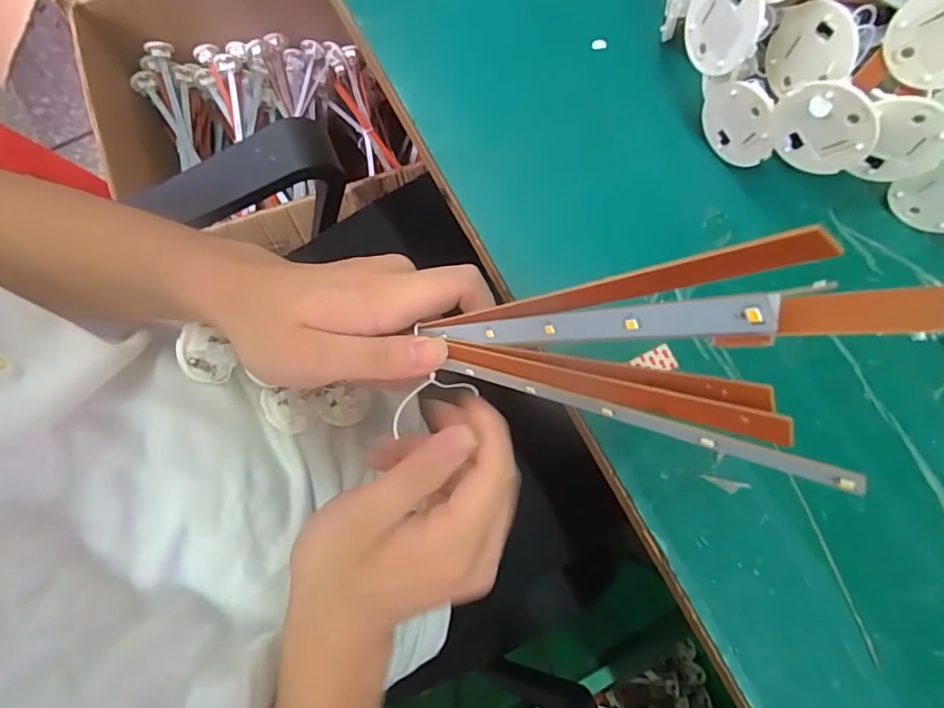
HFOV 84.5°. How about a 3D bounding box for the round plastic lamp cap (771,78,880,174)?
[{"bbox_3d":[0.138,-0.089,0.205,0.037,0.038,0.006,39,82,6],"label":"round plastic lamp cap"}]

